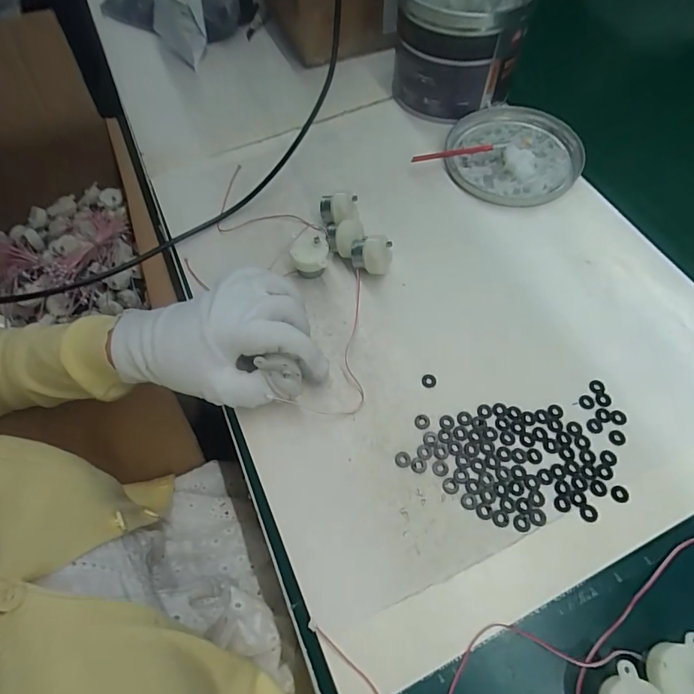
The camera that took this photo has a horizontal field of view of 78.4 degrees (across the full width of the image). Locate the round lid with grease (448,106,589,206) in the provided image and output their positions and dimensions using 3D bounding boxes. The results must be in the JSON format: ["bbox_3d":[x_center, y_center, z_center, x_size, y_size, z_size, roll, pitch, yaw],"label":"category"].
[{"bbox_3d":[0.167,-0.193,0.426,0.128,0.016,0.126,-1,62,1],"label":"round lid with grease"}]

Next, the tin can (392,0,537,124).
[{"bbox_3d":[0.115,-0.319,0.445,0.119,0.112,0.130,-1,62,1],"label":"tin can"}]

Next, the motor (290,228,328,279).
[{"bbox_3d":[-0.031,-0.077,0.357,0.029,0.034,0.028,-3,62,0],"label":"motor"}]

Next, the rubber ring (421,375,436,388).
[{"bbox_3d":[0.061,0.025,0.318,0.010,0.004,0.010,-1,62,1],"label":"rubber ring"}]

